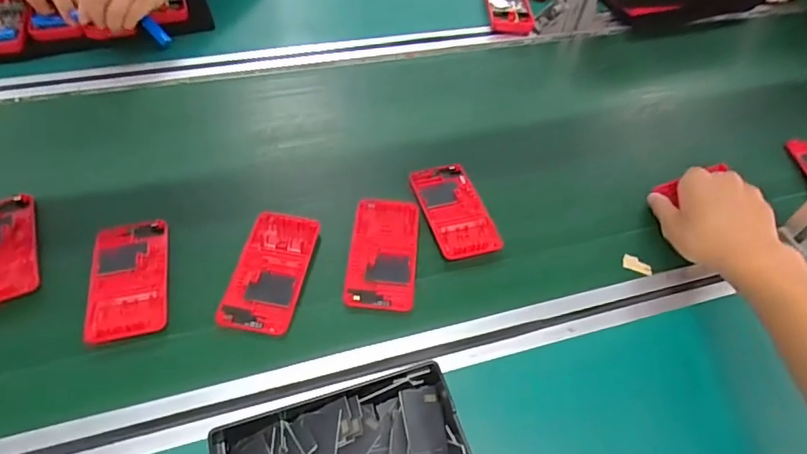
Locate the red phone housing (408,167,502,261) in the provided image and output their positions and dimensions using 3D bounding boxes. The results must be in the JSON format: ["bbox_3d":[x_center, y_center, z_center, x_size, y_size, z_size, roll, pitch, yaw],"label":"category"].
[{"bbox_3d":[0.052,-0.019,0.537,0.062,0.010,0.121,-12,53,-15],"label":"red phone housing"}]

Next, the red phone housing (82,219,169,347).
[{"bbox_3d":[-0.241,0.045,0.462,0.061,0.012,0.120,-10,53,-13],"label":"red phone housing"}]

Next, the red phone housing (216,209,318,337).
[{"bbox_3d":[-0.120,0.038,0.476,0.062,0.010,0.121,9,51,2],"label":"red phone housing"}]

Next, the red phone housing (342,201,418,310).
[{"bbox_3d":[-0.019,0.022,0.496,0.063,0.005,0.119,5,51,-2],"label":"red phone housing"}]

